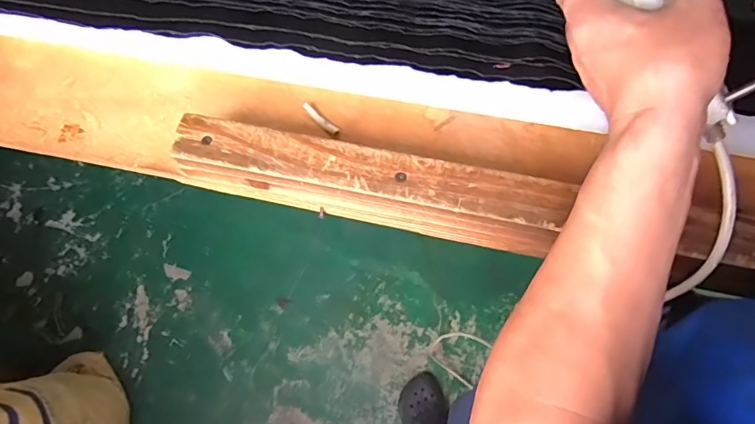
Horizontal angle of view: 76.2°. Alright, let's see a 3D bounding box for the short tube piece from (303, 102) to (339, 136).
[{"bbox_3d":[-0.049,-0.079,0.408,0.038,0.007,0.007,40,75,14],"label":"short tube piece"}]

